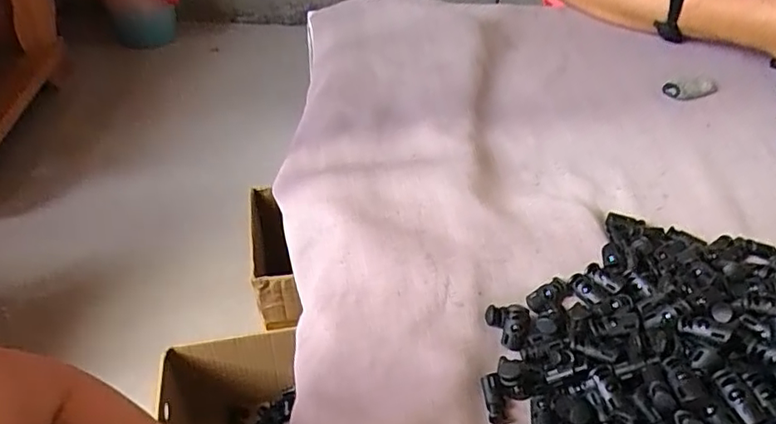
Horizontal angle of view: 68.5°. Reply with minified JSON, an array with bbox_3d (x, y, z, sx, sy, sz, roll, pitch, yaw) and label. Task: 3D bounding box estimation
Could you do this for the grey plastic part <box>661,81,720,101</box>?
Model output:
[{"bbox_3d":[0.307,-0.123,0.570,0.060,0.012,0.024,-13,48,-17],"label":"grey plastic part"}]

